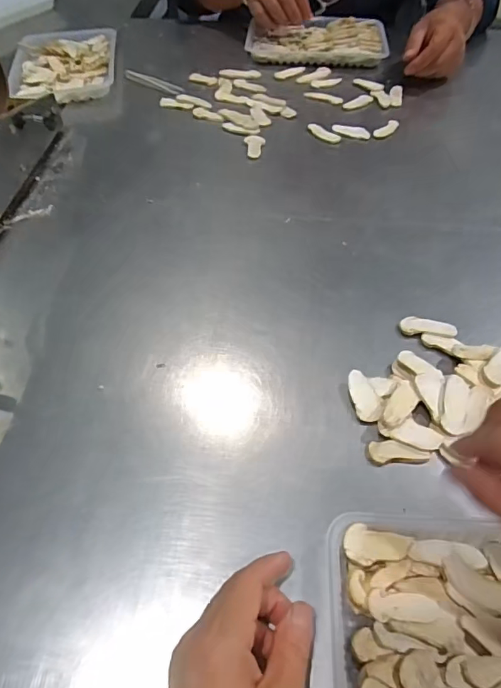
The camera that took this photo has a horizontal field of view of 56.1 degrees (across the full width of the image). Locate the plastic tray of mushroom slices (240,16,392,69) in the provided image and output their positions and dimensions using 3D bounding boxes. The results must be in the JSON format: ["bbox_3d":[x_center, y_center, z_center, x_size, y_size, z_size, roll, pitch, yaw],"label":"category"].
[{"bbox_3d":[0.112,-0.521,0.802,0.230,0.030,0.144,2,53,2],"label":"plastic tray of mushroom slices"}]

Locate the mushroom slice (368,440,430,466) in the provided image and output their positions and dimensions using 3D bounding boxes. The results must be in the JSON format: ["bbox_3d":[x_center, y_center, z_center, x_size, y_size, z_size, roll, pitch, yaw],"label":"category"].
[{"bbox_3d":[0.114,0.083,0.363,0.044,0.006,0.020,-1,53,0],"label":"mushroom slice"}]

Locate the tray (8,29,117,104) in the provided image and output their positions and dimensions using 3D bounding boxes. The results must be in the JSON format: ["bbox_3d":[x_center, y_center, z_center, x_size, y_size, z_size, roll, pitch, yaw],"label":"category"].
[{"bbox_3d":[-0.301,-0.455,0.768,0.162,0.026,0.222,-9,53,-5],"label":"tray"}]

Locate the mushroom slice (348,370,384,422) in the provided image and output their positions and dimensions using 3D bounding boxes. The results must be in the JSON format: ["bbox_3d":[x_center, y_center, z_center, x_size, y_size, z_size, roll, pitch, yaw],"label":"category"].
[{"bbox_3d":[0.096,0.042,0.391,0.022,0.006,0.044,-10,53,-7],"label":"mushroom slice"}]

